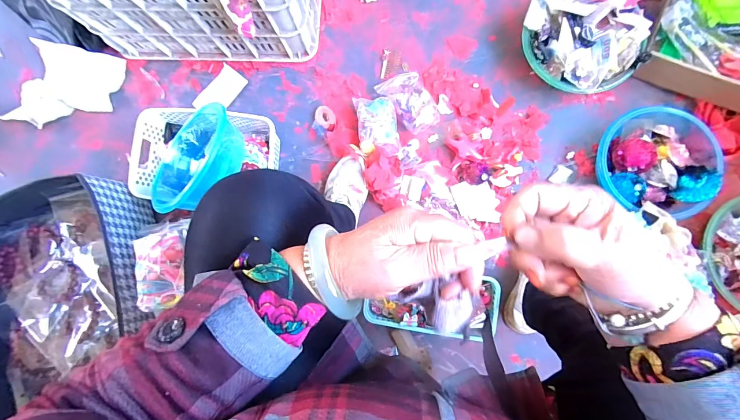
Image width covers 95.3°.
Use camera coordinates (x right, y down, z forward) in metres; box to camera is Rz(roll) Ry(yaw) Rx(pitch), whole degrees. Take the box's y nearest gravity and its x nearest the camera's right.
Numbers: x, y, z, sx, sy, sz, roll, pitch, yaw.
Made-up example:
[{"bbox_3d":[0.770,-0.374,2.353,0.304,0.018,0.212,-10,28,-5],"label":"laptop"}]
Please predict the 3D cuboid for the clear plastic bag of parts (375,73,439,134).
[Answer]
[{"bbox_3d":[0.094,-0.243,0.752,0.101,0.036,0.144,-35,85,1],"label":"clear plastic bag of parts"}]

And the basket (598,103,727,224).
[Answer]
[{"bbox_3d":[0.569,-0.094,0.682,0.220,0.077,0.217,0,86,3],"label":"basket"}]

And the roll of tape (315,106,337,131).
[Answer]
[{"bbox_3d":[-0.100,-0.206,0.768,0.044,0.012,0.062,-10,85,3],"label":"roll of tape"}]

